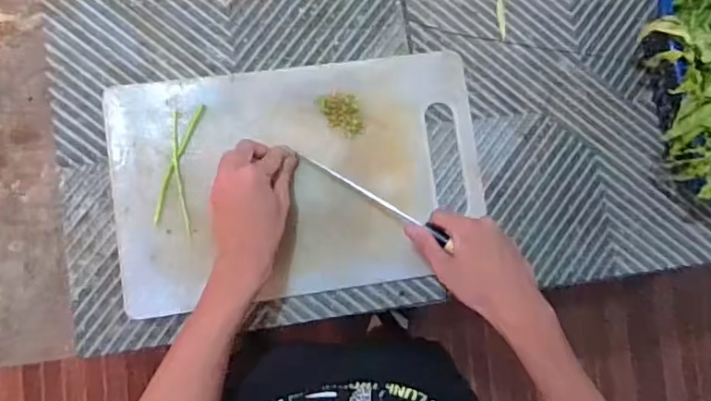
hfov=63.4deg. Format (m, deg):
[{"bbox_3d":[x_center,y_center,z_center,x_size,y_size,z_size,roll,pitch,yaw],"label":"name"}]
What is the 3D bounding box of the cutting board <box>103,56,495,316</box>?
[{"bbox_3d":[-0.058,-0.023,0.630,0.394,0.016,0.245,-7,86,-7],"label":"cutting board"}]

